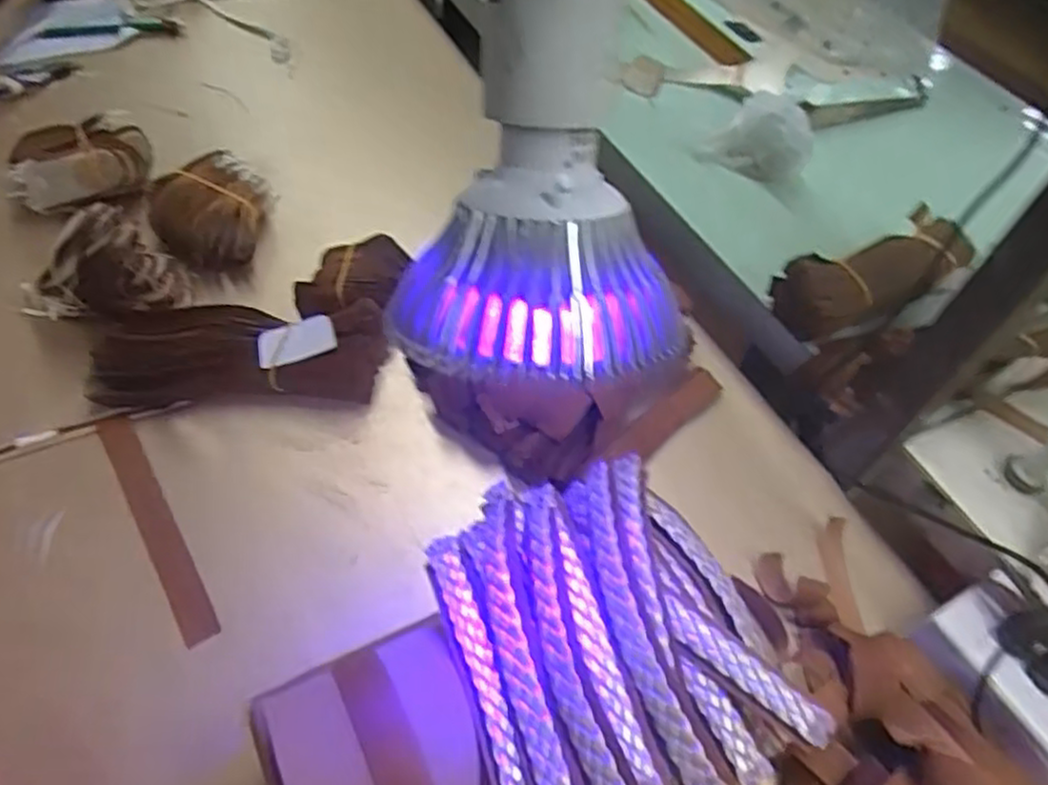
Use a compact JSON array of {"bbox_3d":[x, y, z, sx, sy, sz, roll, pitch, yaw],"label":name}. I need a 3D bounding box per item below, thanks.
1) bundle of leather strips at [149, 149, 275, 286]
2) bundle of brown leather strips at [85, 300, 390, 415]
[{"bbox_3d":[-0.248,-0.136,0.578,0.083,0.057,0.079,6,52,-4],"label":"bundle of leather strips"},{"bbox_3d":[-0.192,-0.028,0.510,0.190,0.049,0.066,-3,53,-10],"label":"bundle of brown leather strips"}]

